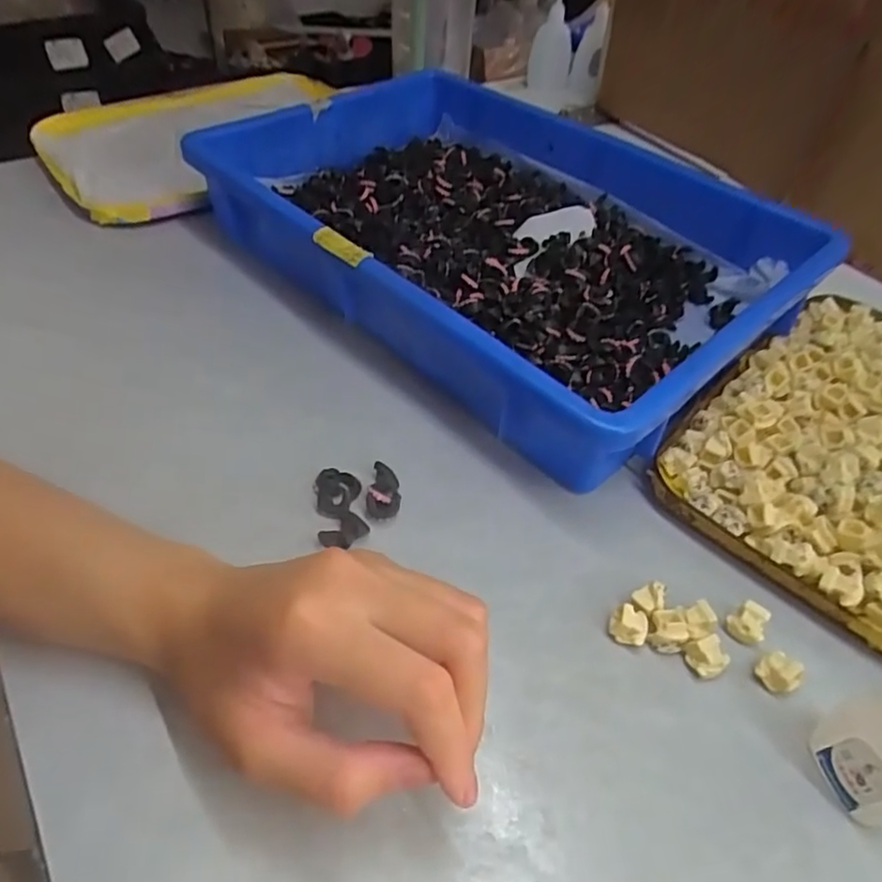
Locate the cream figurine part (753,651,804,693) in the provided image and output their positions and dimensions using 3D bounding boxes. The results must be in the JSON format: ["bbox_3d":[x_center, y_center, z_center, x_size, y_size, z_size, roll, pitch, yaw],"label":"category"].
[{"bbox_3d":[0.134,0.092,0.255,0.011,0.013,0.015,-35,57,-28],"label":"cream figurine part"}]

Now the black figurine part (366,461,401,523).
[{"bbox_3d":[-0.028,0.025,0.312,0.015,0.012,0.028,-1,48,-2],"label":"black figurine part"}]

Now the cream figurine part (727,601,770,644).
[{"bbox_3d":[0.129,0.076,0.269,0.014,0.012,0.014,0,48,0],"label":"cream figurine part"}]

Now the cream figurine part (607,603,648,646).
[{"bbox_3d":[0.078,0.076,0.267,0.015,0.013,0.014,0,48,0],"label":"cream figurine part"}]

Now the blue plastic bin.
[{"bbox_3d":[0.033,-0.139,0.427,0.363,0.068,0.241,36,57,28],"label":"blue plastic bin"}]

